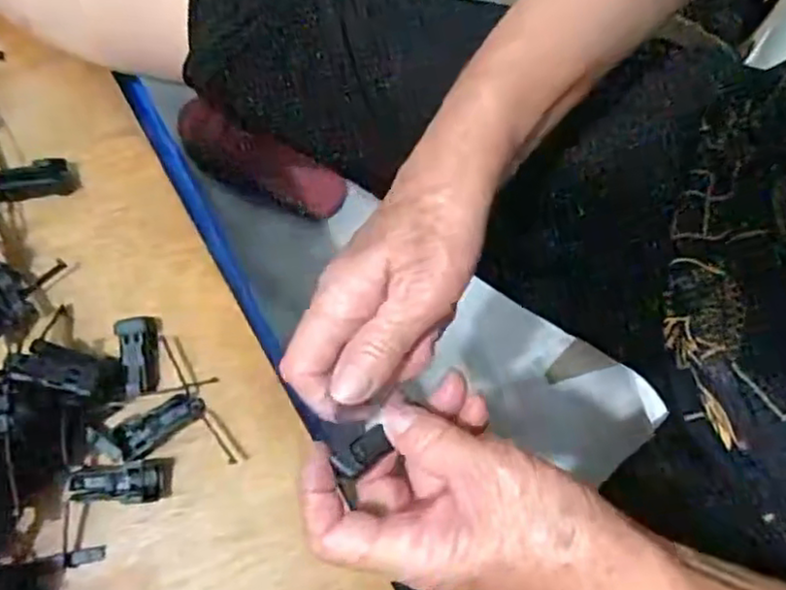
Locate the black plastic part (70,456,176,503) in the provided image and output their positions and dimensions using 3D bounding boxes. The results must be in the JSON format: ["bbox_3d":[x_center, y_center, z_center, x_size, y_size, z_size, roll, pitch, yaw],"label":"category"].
[{"bbox_3d":[-0.149,0.102,0.364,0.052,0.015,0.023,-7,70,-3],"label":"black plastic part"}]

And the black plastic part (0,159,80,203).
[{"bbox_3d":[-0.229,-0.073,0.428,0.049,0.013,0.021,-15,70,-20],"label":"black plastic part"}]

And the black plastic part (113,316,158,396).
[{"bbox_3d":[-0.147,0.035,0.391,0.022,0.014,0.045,-18,71,-7],"label":"black plastic part"}]

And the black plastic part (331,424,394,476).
[{"bbox_3d":[-0.013,0.066,0.283,0.023,0.009,0.013,-32,73,-12],"label":"black plastic part"}]

